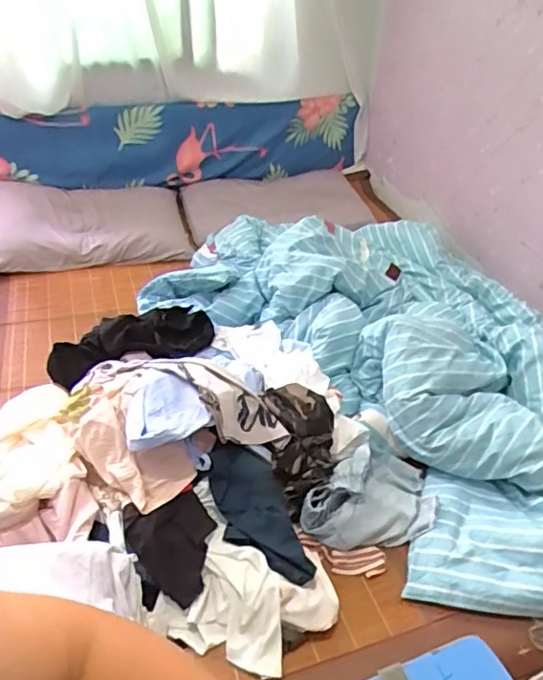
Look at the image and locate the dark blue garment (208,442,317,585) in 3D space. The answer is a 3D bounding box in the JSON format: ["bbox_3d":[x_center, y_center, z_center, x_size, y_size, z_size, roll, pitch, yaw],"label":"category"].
[{"bbox_3d":[-0.025,0.305,0.998,0.134,0.054,0.293,-18,54,-25],"label":"dark blue garment"}]

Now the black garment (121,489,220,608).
[{"bbox_3d":[-0.171,0.360,0.959,0.145,0.077,0.160,-10,38,-15],"label":"black garment"}]

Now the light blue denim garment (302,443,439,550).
[{"bbox_3d":[0.211,0.303,1.078,0.201,0.093,0.283,24,42,26],"label":"light blue denim garment"}]

